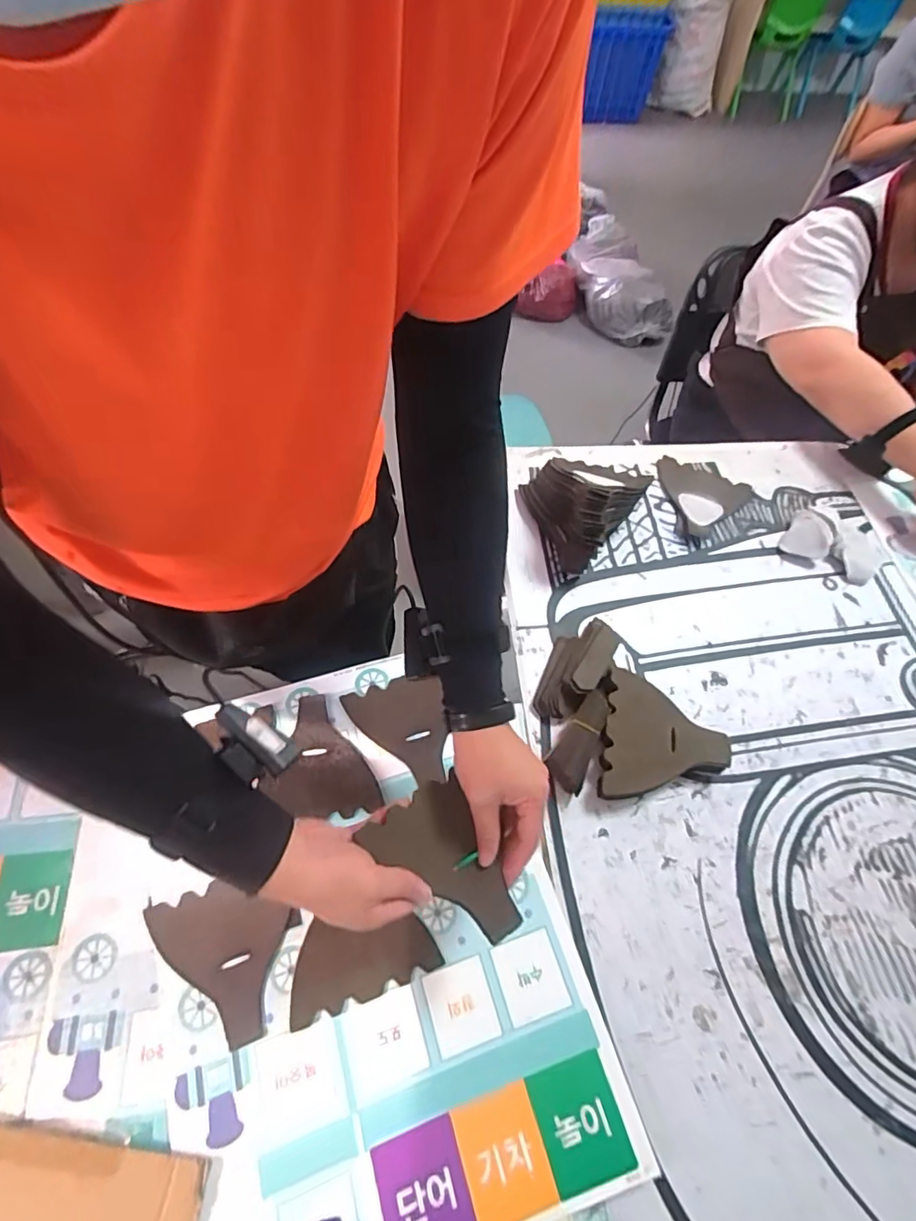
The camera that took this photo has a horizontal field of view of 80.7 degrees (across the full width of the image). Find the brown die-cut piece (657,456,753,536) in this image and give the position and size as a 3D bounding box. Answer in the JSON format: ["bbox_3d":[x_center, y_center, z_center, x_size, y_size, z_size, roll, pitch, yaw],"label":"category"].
[{"bbox_3d":[0.364,-0.190,0.833,0.154,0.010,0.132,-33,69,-25],"label":"brown die-cut piece"}]

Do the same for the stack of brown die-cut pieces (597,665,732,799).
[{"bbox_3d":[0.240,0.147,0.634,0.153,0.039,0.148,6,61,-1],"label":"stack of brown die-cut pieces"}]

